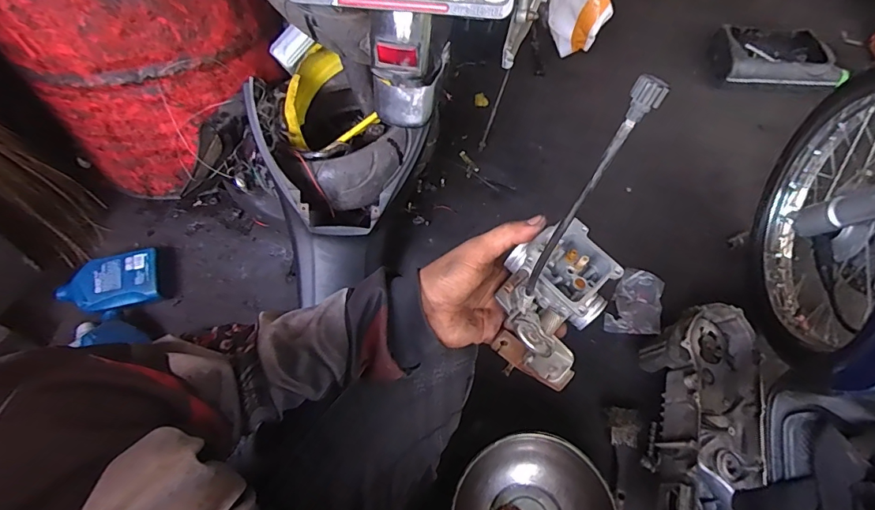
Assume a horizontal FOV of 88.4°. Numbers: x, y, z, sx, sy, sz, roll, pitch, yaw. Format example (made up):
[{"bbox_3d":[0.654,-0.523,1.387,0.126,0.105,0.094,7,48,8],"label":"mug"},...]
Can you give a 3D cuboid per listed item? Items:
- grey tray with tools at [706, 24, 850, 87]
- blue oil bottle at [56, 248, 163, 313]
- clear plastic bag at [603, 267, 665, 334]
[{"bbox_3d":[0.934,-0.556,1.256,0.327,0.091,0.184,7,56,7],"label":"grey tray with tools"},{"bbox_3d":[-0.706,0.063,0.976,0.214,0.051,0.113,-15,81,-1],"label":"blue oil bottle"},{"bbox_3d":[0.401,0.096,0.911,0.101,0.040,0.137,15,57,12],"label":"clear plastic bag"}]

